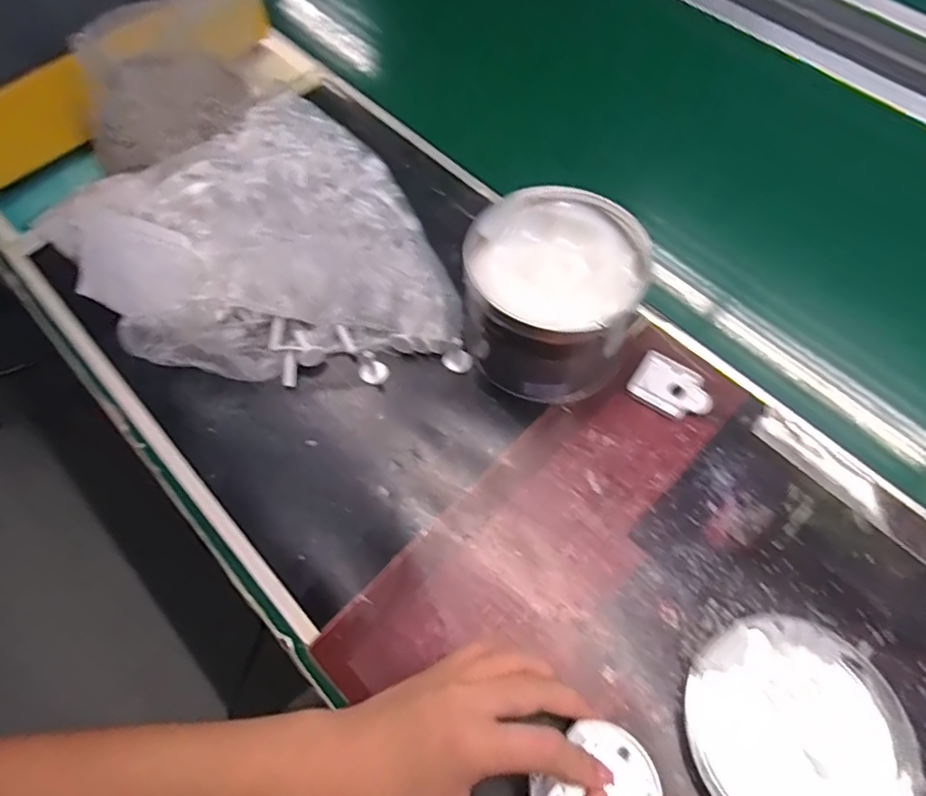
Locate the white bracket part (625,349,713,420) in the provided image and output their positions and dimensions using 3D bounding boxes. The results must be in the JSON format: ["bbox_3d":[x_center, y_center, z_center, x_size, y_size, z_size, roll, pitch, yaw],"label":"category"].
[{"bbox_3d":[0.166,-0.008,0.468,0.061,0.009,0.045,33,69,17],"label":"white bracket part"}]

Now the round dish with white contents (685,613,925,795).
[{"bbox_3d":[0.202,0.200,0.355,0.124,0.014,0.126,-1,63,2],"label":"round dish with white contents"}]

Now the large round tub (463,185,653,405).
[{"bbox_3d":[0.068,-0.077,0.454,0.126,0.097,0.129,-1,63,2],"label":"large round tub"}]

